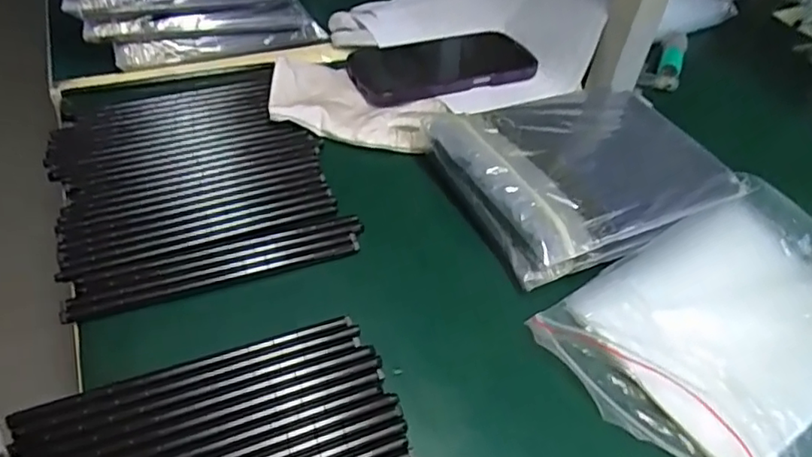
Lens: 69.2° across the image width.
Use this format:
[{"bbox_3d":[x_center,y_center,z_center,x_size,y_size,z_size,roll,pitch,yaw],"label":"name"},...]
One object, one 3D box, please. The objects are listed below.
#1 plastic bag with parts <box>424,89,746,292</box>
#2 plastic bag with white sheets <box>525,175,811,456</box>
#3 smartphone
[{"bbox_3d":[0.129,-0.048,0.432,0.191,0.042,0.150,-17,51,-21],"label":"plastic bag with parts"},{"bbox_3d":[0.207,0.045,0.361,0.234,0.044,0.144,-29,56,-29],"label":"plastic bag with white sheets"},{"bbox_3d":[0.034,-0.154,0.545,0.179,0.011,0.088,-17,51,-21],"label":"smartphone"}]

